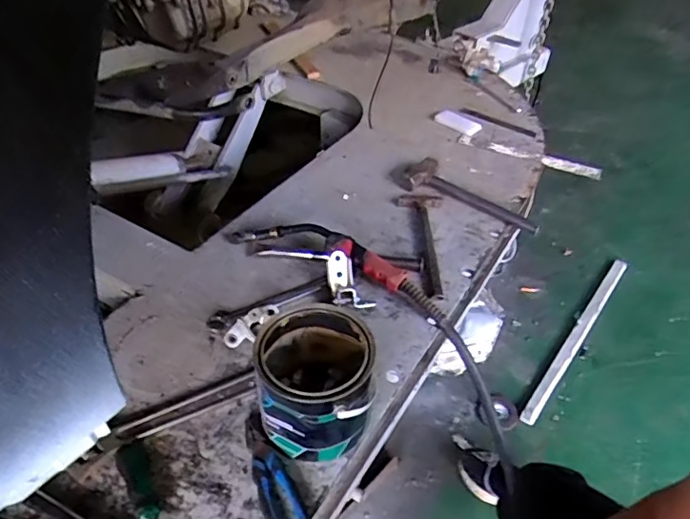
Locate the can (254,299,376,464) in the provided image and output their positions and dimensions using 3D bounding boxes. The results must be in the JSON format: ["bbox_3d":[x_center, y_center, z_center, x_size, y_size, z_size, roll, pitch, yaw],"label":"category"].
[{"bbox_3d":[-0.041,0.169,0.753,0.152,0.155,0.171,-5,42,-7],"label":"can"}]

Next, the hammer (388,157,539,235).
[{"bbox_3d":[0.266,-0.151,1.214,0.359,0.033,0.105,22,45,21],"label":"hammer"}]

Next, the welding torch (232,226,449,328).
[{"bbox_3d":[-0.016,-0.002,1.012,0.450,0.065,0.064,20,45,20],"label":"welding torch"}]

